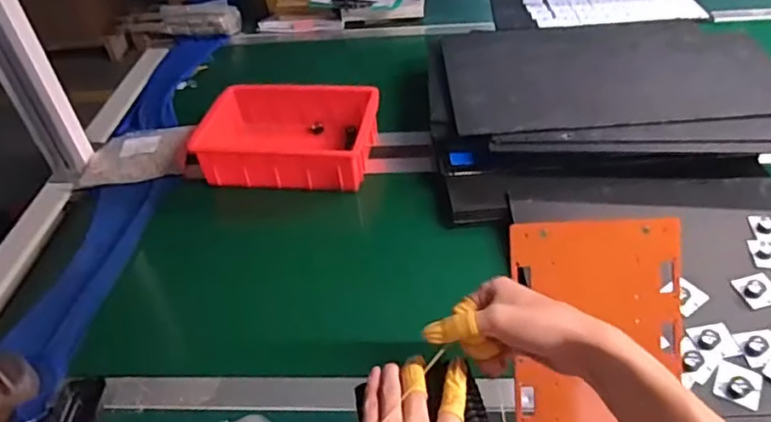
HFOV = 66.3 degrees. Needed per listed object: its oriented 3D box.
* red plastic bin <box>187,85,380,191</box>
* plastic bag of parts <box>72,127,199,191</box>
[{"bbox_3d":[-0.167,-0.131,1.033,0.288,0.076,0.202,3,43,10],"label":"red plastic bin"},{"bbox_3d":[-0.458,-0.101,1.094,0.193,0.040,0.139,-6,42,1],"label":"plastic bag of parts"}]

